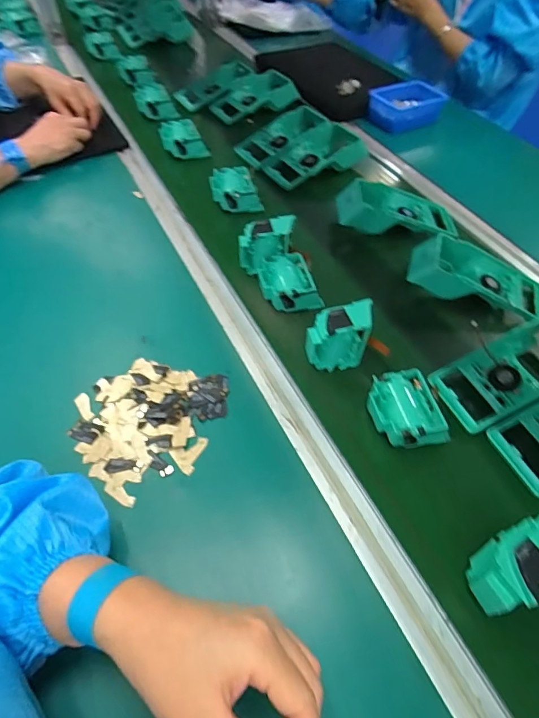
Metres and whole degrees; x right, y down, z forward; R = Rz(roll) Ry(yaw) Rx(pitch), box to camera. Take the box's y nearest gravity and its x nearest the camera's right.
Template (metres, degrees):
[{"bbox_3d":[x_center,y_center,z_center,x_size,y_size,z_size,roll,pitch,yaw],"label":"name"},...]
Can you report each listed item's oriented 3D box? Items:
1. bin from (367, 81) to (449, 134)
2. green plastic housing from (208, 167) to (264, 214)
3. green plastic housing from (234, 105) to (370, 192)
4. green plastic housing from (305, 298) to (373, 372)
[{"bbox_3d":[0.300,-0.548,0.929,0.151,0.058,0.101,-29,58,-18],"label":"bin"},{"bbox_3d":[-0.058,-0.279,0.703,0.077,0.038,0.080,-8,53,-7],"label":"green plastic housing"},{"bbox_3d":[0.052,-0.407,0.806,0.206,0.050,0.191,-21,55,-13],"label":"green plastic housing"},{"bbox_3d":[0.078,-0.024,0.495,0.073,0.076,0.045,-4,53,-5],"label":"green plastic housing"}]

